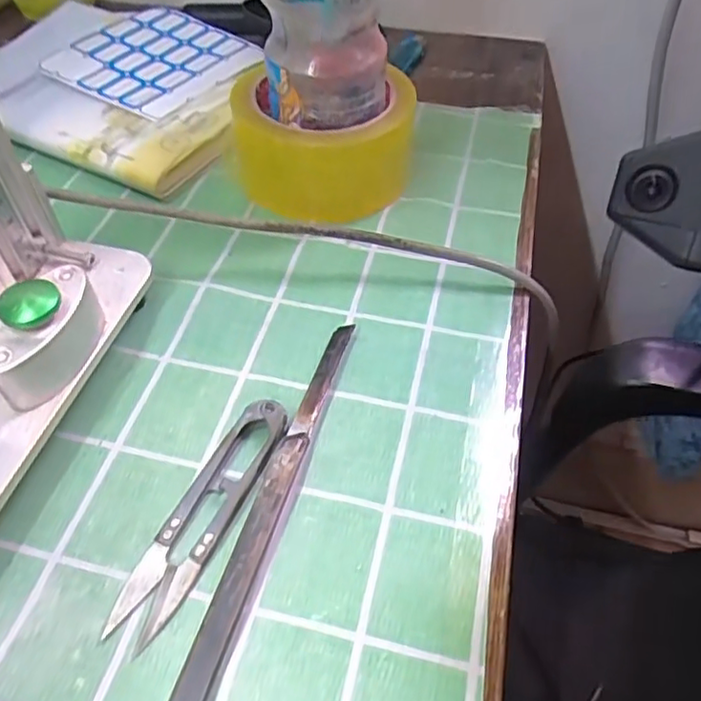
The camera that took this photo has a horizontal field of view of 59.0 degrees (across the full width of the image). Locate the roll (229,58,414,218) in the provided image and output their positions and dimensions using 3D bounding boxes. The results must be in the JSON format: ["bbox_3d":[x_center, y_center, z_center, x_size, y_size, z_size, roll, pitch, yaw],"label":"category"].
[{"bbox_3d":[-0.017,-0.125,0.359,0.104,0.051,0.089,5,50,4],"label":"roll"}]

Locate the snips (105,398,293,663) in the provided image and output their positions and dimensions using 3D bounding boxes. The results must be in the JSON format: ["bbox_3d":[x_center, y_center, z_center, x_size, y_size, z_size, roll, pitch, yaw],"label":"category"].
[{"bbox_3d":[-0.055,0.060,0.234,0.022,0.010,0.098,20,53,16],"label":"snips"}]

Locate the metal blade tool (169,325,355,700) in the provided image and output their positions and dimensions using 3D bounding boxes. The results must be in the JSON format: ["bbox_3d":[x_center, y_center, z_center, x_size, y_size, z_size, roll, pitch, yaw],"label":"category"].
[{"bbox_3d":[-0.032,0.063,0.232,0.012,0.009,0.196,13,51,11],"label":"metal blade tool"}]

